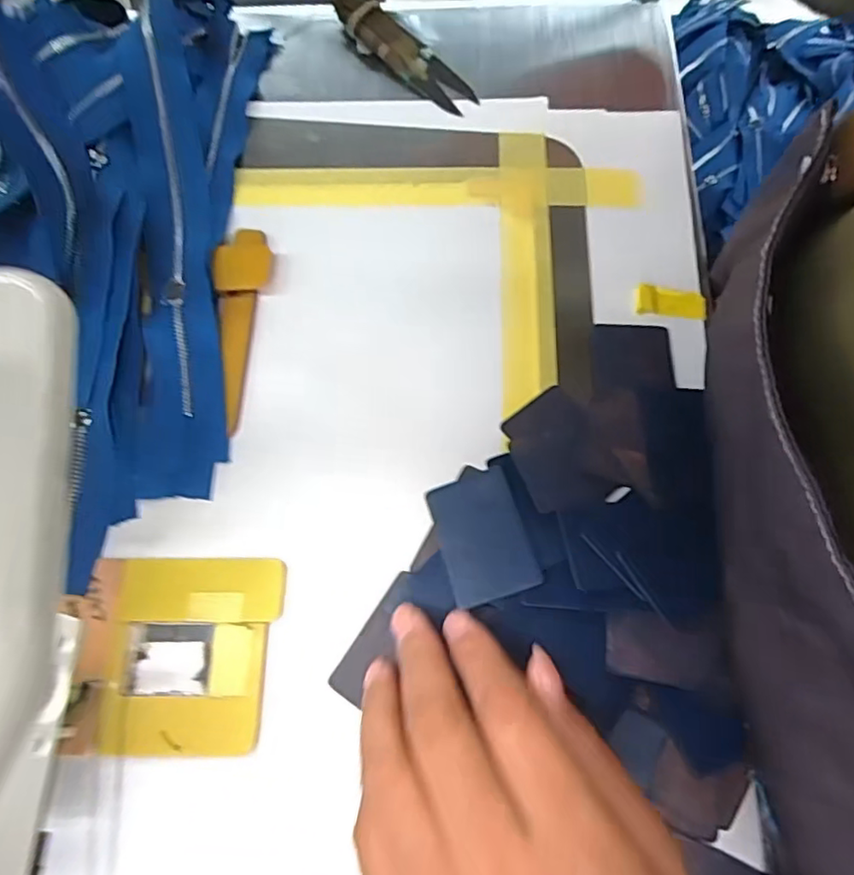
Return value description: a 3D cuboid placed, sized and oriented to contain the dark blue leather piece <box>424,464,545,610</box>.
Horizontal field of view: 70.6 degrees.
[{"bbox_3d":[0.022,0.039,0.245,0.034,0.004,0.051,-23,61,9],"label":"dark blue leather piece"}]

